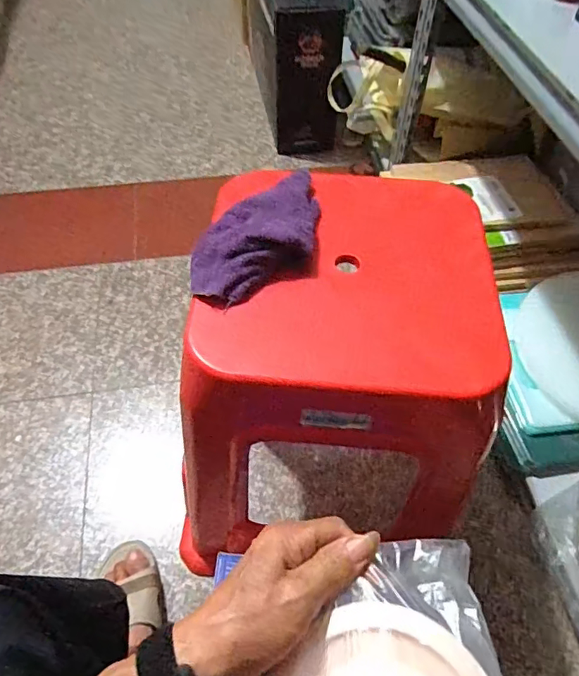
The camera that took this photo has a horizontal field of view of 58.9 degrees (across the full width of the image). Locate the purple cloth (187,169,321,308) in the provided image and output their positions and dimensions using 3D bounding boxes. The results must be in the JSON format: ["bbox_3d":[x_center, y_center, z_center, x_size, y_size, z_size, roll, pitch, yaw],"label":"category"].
[{"bbox_3d":[-0.024,-0.113,0.527,0.104,0.037,0.192,16,55,10],"label":"purple cloth"}]

